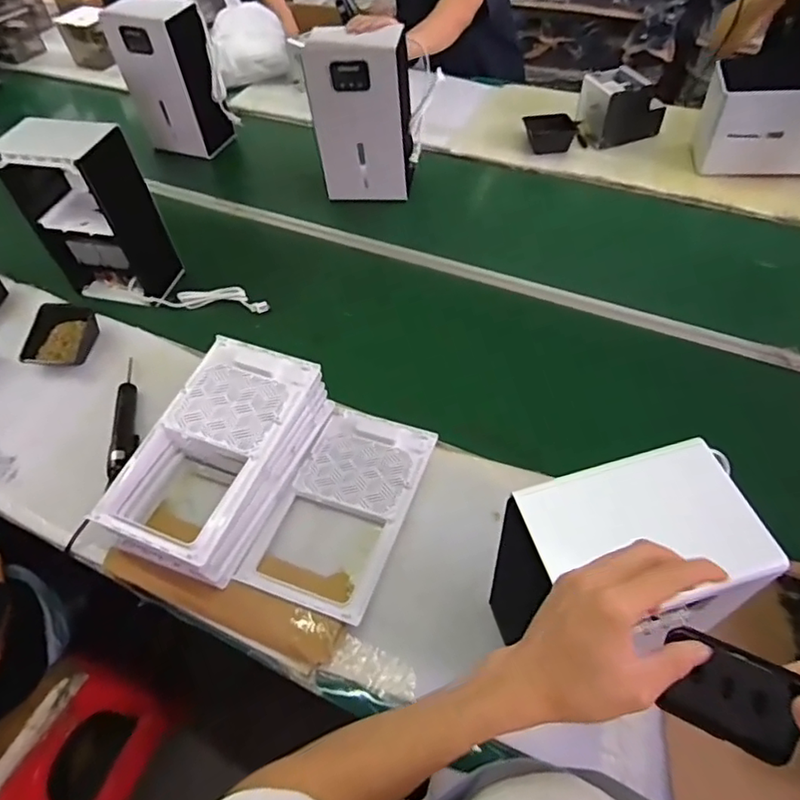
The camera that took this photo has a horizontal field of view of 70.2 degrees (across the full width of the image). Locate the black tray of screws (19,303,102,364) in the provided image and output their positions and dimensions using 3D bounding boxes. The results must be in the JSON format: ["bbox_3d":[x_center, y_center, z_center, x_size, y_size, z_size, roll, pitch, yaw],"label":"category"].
[{"bbox_3d":[-0.704,-0.135,1.184,0.131,0.046,0.146,0,54,4],"label":"black tray of screws"}]

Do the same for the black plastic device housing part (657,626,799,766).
[{"bbox_3d":[0.215,0.193,0.374,0.079,0.017,0.060,17,97,32],"label":"black plastic device housing part"}]

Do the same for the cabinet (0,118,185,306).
[{"bbox_3d":[-0.635,-0.390,1.183,0.238,0.351,0.123,12,56,13],"label":"cabinet"}]

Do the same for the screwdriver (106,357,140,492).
[{"bbox_3d":[-0.517,0.029,1.062,0.040,0.035,0.292,-14,54,-6],"label":"screwdriver"}]

